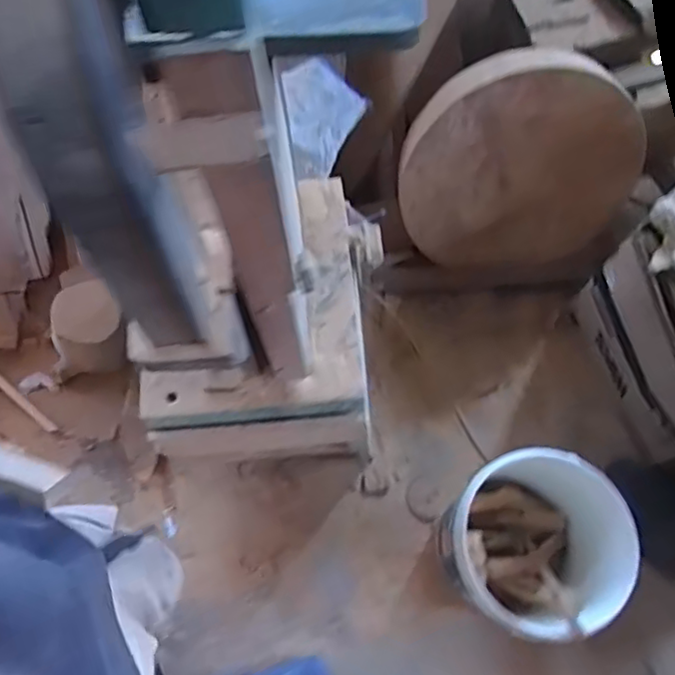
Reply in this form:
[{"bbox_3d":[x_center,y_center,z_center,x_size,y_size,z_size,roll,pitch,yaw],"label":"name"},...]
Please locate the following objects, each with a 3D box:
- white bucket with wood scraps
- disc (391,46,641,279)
[{"bbox_3d":[0.355,0.407,1.173,0.276,0.306,0.301,1,67,-2],"label":"white bucket with wood scraps"},{"bbox_3d":[0.402,-0.369,1.367,0.494,0.496,0.091,1,49,13],"label":"disc"}]

